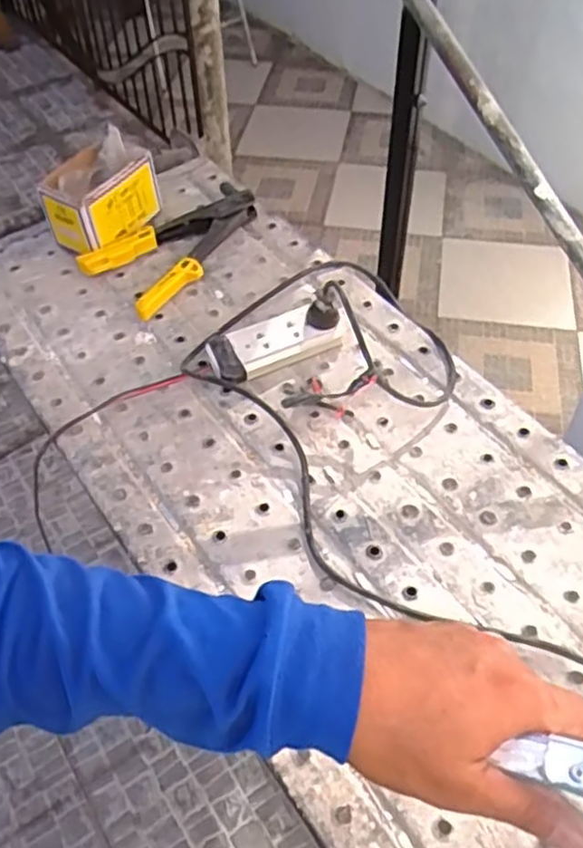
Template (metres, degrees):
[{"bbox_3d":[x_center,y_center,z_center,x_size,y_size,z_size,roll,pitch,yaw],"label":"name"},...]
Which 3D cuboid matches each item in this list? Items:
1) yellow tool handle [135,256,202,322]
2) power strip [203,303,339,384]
[{"bbox_3d":[-0.153,-0.166,0.891,0.026,0.026,0.105,28,57,23],"label":"yellow tool handle"},{"bbox_3d":[-0.023,-0.089,0.814,0.141,0.032,0.063,-22,53,-16],"label":"power strip"}]

